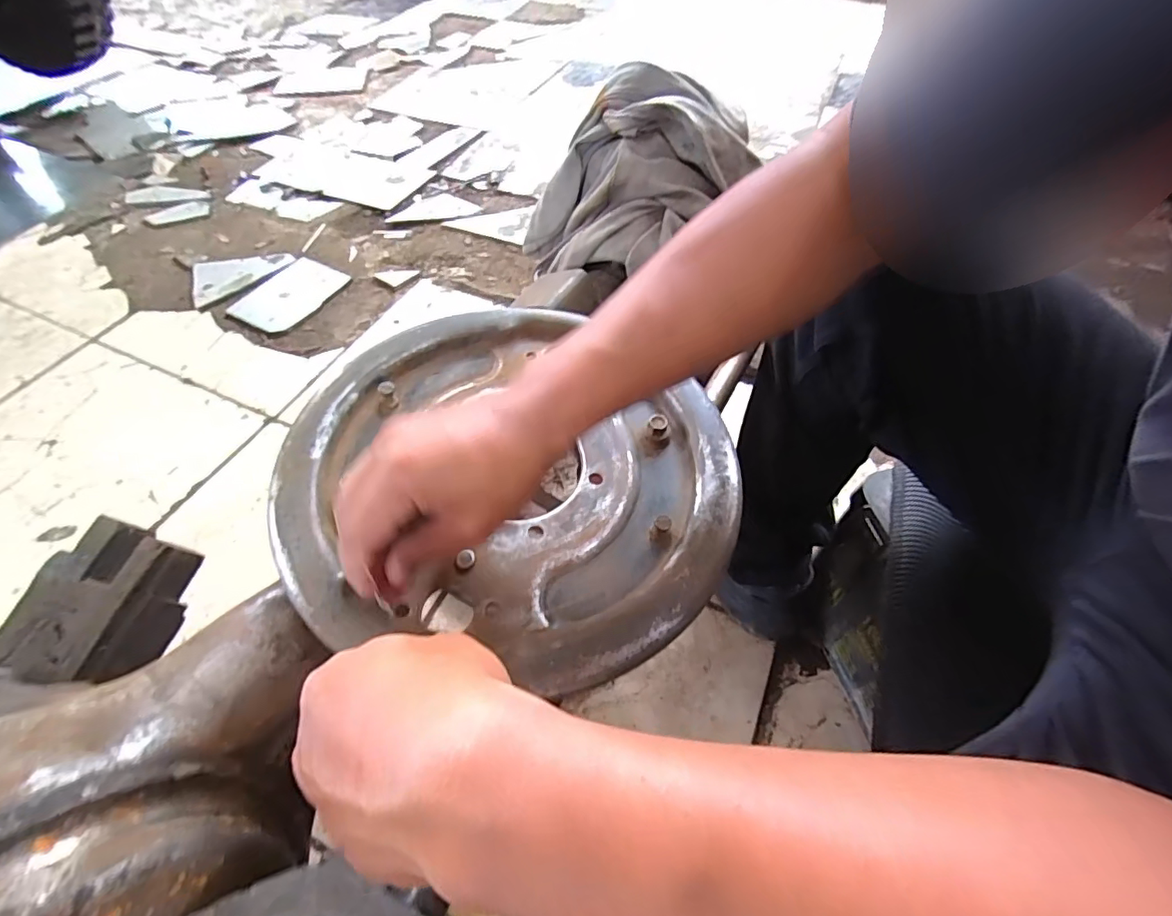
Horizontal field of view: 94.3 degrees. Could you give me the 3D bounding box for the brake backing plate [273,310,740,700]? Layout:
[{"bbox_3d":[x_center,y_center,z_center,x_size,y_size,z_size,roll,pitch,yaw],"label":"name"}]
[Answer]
[{"bbox_3d":[-0.046,0.001,0.370,0.283,0.022,0.272,3,53,-3],"label":"brake backing plate"}]

